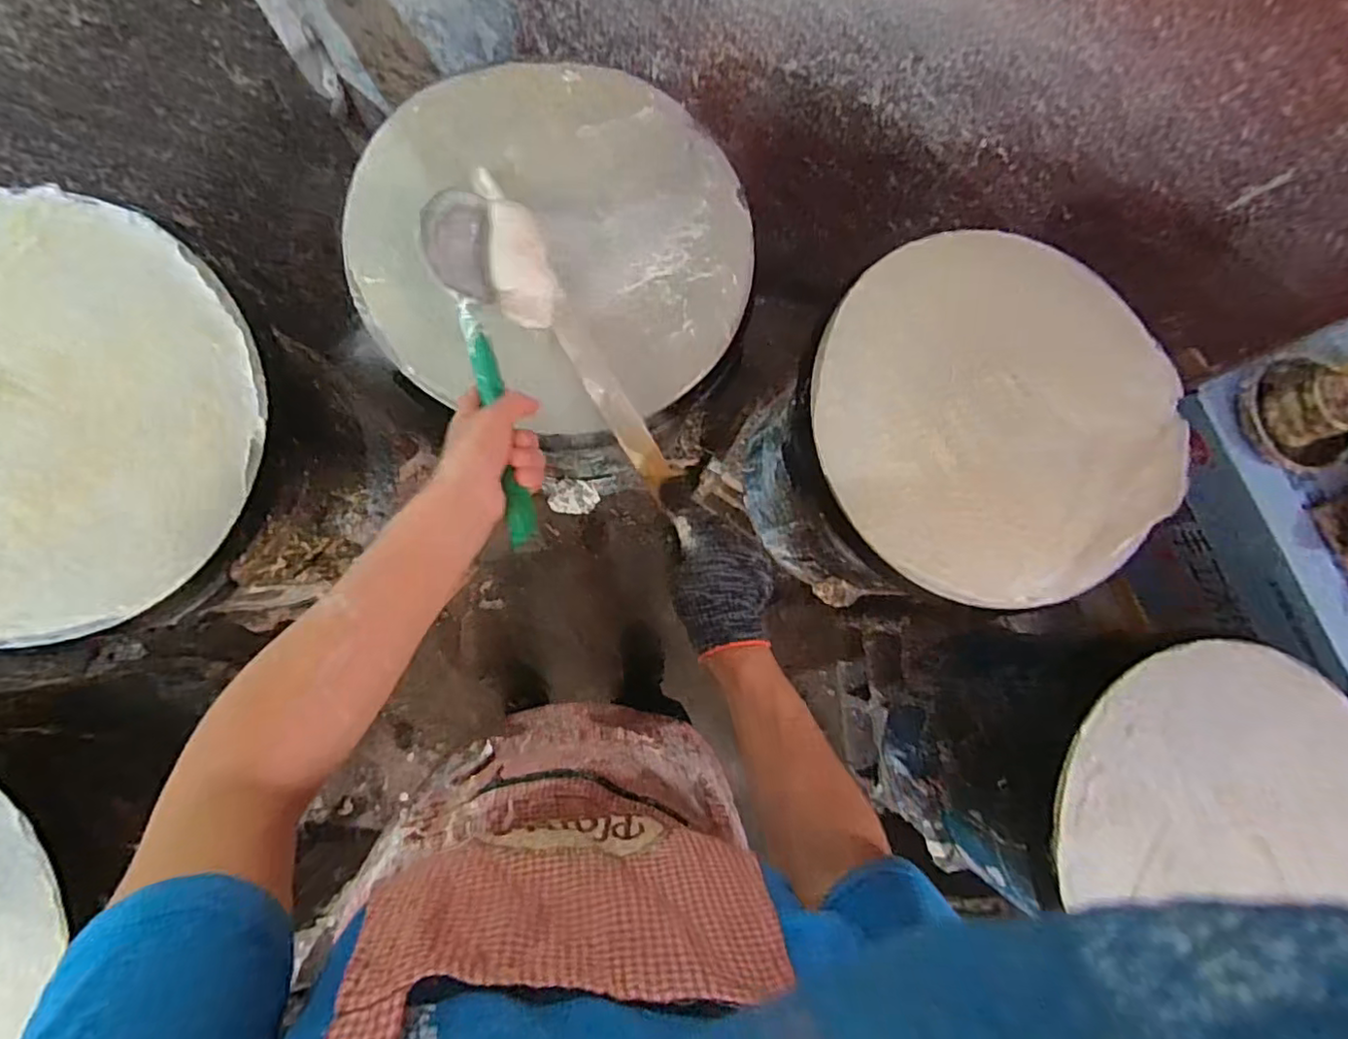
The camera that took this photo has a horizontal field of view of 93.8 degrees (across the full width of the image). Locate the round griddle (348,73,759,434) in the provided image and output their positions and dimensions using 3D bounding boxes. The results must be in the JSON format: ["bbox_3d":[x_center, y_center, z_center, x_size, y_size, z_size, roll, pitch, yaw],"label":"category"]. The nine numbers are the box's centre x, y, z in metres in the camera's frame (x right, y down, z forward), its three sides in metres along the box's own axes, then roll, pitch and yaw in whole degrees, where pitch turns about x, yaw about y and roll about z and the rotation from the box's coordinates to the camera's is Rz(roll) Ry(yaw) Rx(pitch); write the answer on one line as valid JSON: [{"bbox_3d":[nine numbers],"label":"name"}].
[{"bbox_3d":[-0.111,-0.272,0.596,0.370,0.049,0.355,1,85,-7],"label":"round griddle"}]

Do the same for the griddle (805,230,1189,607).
[{"bbox_3d":[0.326,-0.106,0.626,0.358,0.027,0.358,1,85,-7],"label":"griddle"}]

